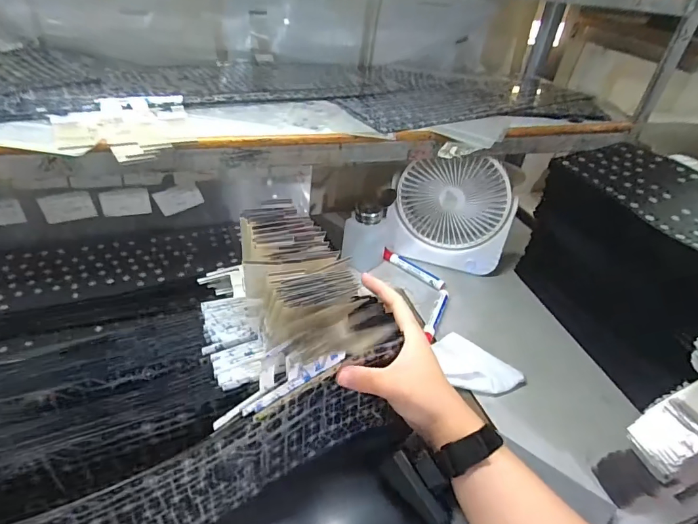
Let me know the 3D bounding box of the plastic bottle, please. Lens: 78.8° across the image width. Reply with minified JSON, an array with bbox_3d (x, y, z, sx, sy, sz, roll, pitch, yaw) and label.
[{"bbox_3d":[0.028,-0.052,0.670,0.069,0.114,0.061,10,36,4],"label":"plastic bottle"}]

